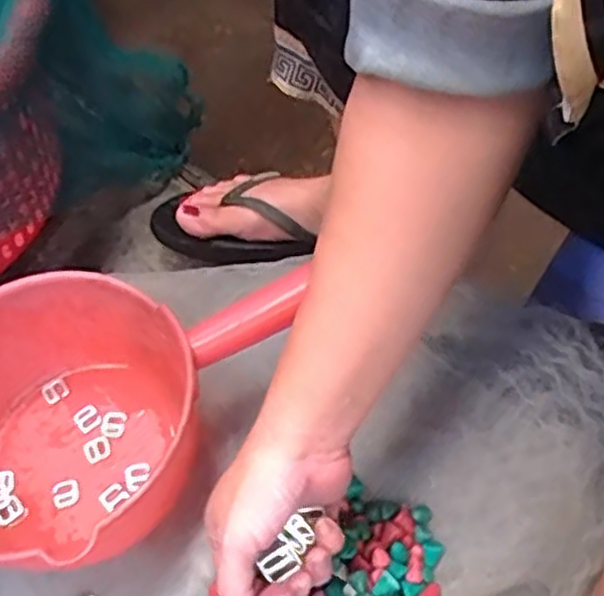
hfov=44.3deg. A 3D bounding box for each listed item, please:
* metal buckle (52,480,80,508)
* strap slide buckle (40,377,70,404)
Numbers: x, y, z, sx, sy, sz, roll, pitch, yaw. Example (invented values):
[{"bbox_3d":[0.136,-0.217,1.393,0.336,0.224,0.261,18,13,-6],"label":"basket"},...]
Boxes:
[{"bbox_3d":[-0.165,0.137,0.518,0.018,0.004,0.019,-1,51,1],"label":"metal buckle"},{"bbox_3d":[-0.186,0.070,0.559,0.018,0.004,0.016,-36,96,-11],"label":"strap slide buckle"}]

